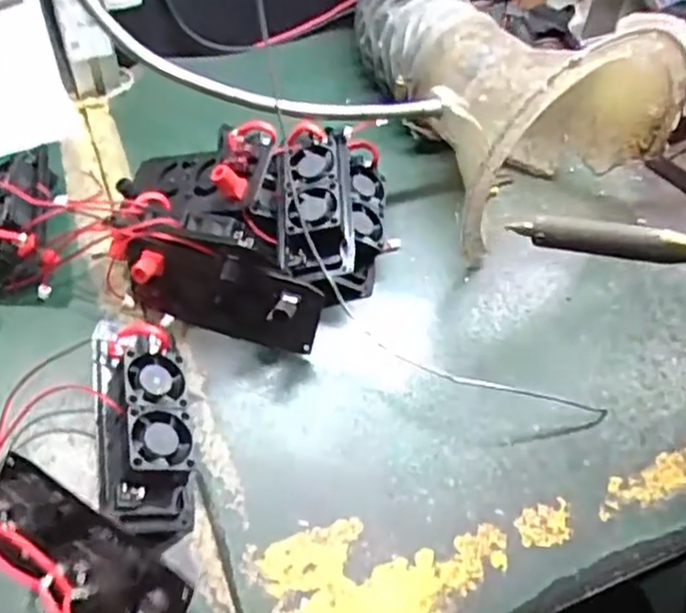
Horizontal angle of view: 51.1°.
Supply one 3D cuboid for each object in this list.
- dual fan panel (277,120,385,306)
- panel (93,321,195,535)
[{"bbox_3d":[-0.011,-0.069,0.553,0.085,0.072,0.149,4,51,1],"label":"dual fan panel"},{"bbox_3d":[-0.124,0.072,0.449,0.055,0.043,0.141,-9,52,-10],"label":"panel"}]

